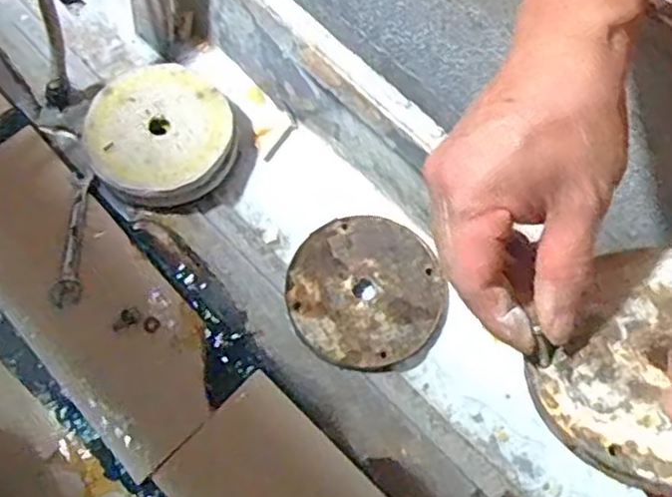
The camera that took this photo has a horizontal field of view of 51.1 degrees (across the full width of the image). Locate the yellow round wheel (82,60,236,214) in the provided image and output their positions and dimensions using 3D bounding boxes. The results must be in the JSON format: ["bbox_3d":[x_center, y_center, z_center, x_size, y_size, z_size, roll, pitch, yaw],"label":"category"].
[{"bbox_3d":[-0.147,-0.094,0.591,0.114,0.042,0.120,-1,71,2],"label":"yellow round wheel"}]

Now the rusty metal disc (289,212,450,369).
[{"bbox_3d":[0.023,0.033,0.556,0.117,0.013,0.120,-1,71,2],"label":"rusty metal disc"}]

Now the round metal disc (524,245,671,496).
[{"bbox_3d":[0.150,0.050,0.307,0.102,0.004,0.125,22,57,35],"label":"round metal disc"}]

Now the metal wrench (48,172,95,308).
[{"bbox_3d":[-0.217,-0.007,0.576,0.025,0.007,0.113,-1,71,2],"label":"metal wrench"}]

